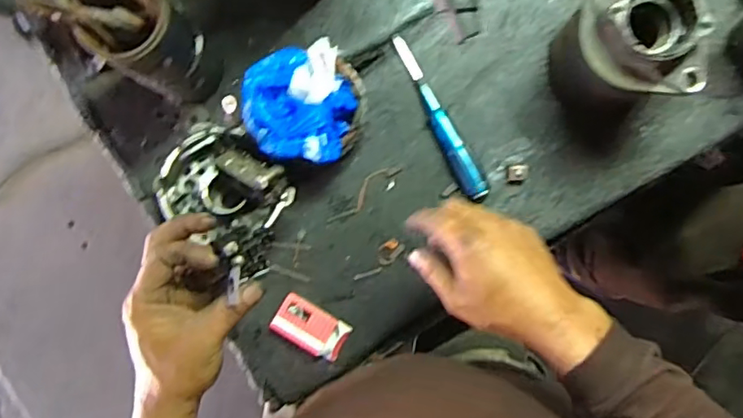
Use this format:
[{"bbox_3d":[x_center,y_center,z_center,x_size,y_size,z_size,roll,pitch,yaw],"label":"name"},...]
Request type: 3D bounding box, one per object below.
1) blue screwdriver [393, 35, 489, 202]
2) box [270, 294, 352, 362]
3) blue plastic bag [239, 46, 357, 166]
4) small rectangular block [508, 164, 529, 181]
[{"bbox_3d":[0.071,-0.099,0.630,0.029,0.023,0.200,-30,87,3],"label":"blue screwdriver"},{"bbox_3d":[-0.067,0.132,0.637,0.080,0.021,0.046,31,92,4],"label":"box"},{"bbox_3d":[-0.072,-0.103,0.574,0.105,0.044,0.110,2,90,4],"label":"blue plastic bag"},{"bbox_3d":[0.161,-0.040,0.628,0.021,0.010,0.018,4,90,4],"label":"small rectangular block"}]

